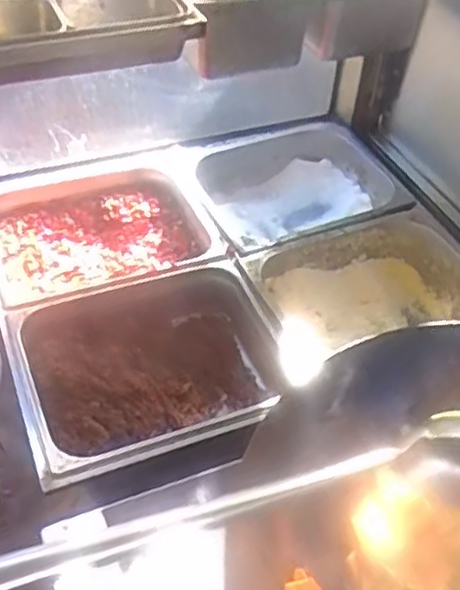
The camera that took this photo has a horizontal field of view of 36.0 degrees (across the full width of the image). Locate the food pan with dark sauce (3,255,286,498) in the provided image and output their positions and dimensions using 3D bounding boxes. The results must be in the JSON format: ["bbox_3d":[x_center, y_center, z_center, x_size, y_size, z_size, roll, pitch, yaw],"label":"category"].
[{"bbox_3d":[-0.097,0.109,0.955,0.352,0.123,0.293,-14,48,-17],"label":"food pan with dark sauce"}]

